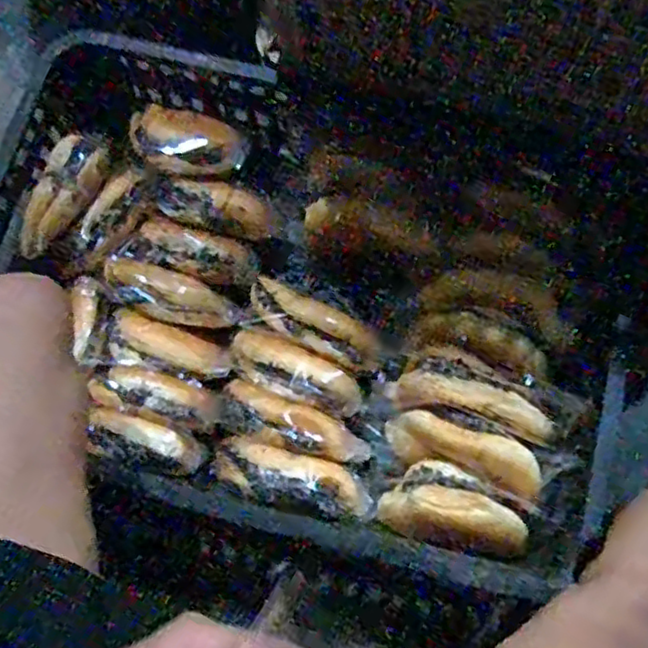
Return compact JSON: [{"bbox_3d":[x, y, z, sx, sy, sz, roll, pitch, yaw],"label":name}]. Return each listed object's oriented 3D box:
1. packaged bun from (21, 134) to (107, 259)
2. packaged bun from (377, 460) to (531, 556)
[{"bbox_3d":[-0.262,-0.126,0.682,0.046,0.038,0.133,28,77,8],"label":"packaged bun"},{"bbox_3d":[0.120,0.169,0.628,0.128,0.057,0.073,18,76,5],"label":"packaged bun"}]

